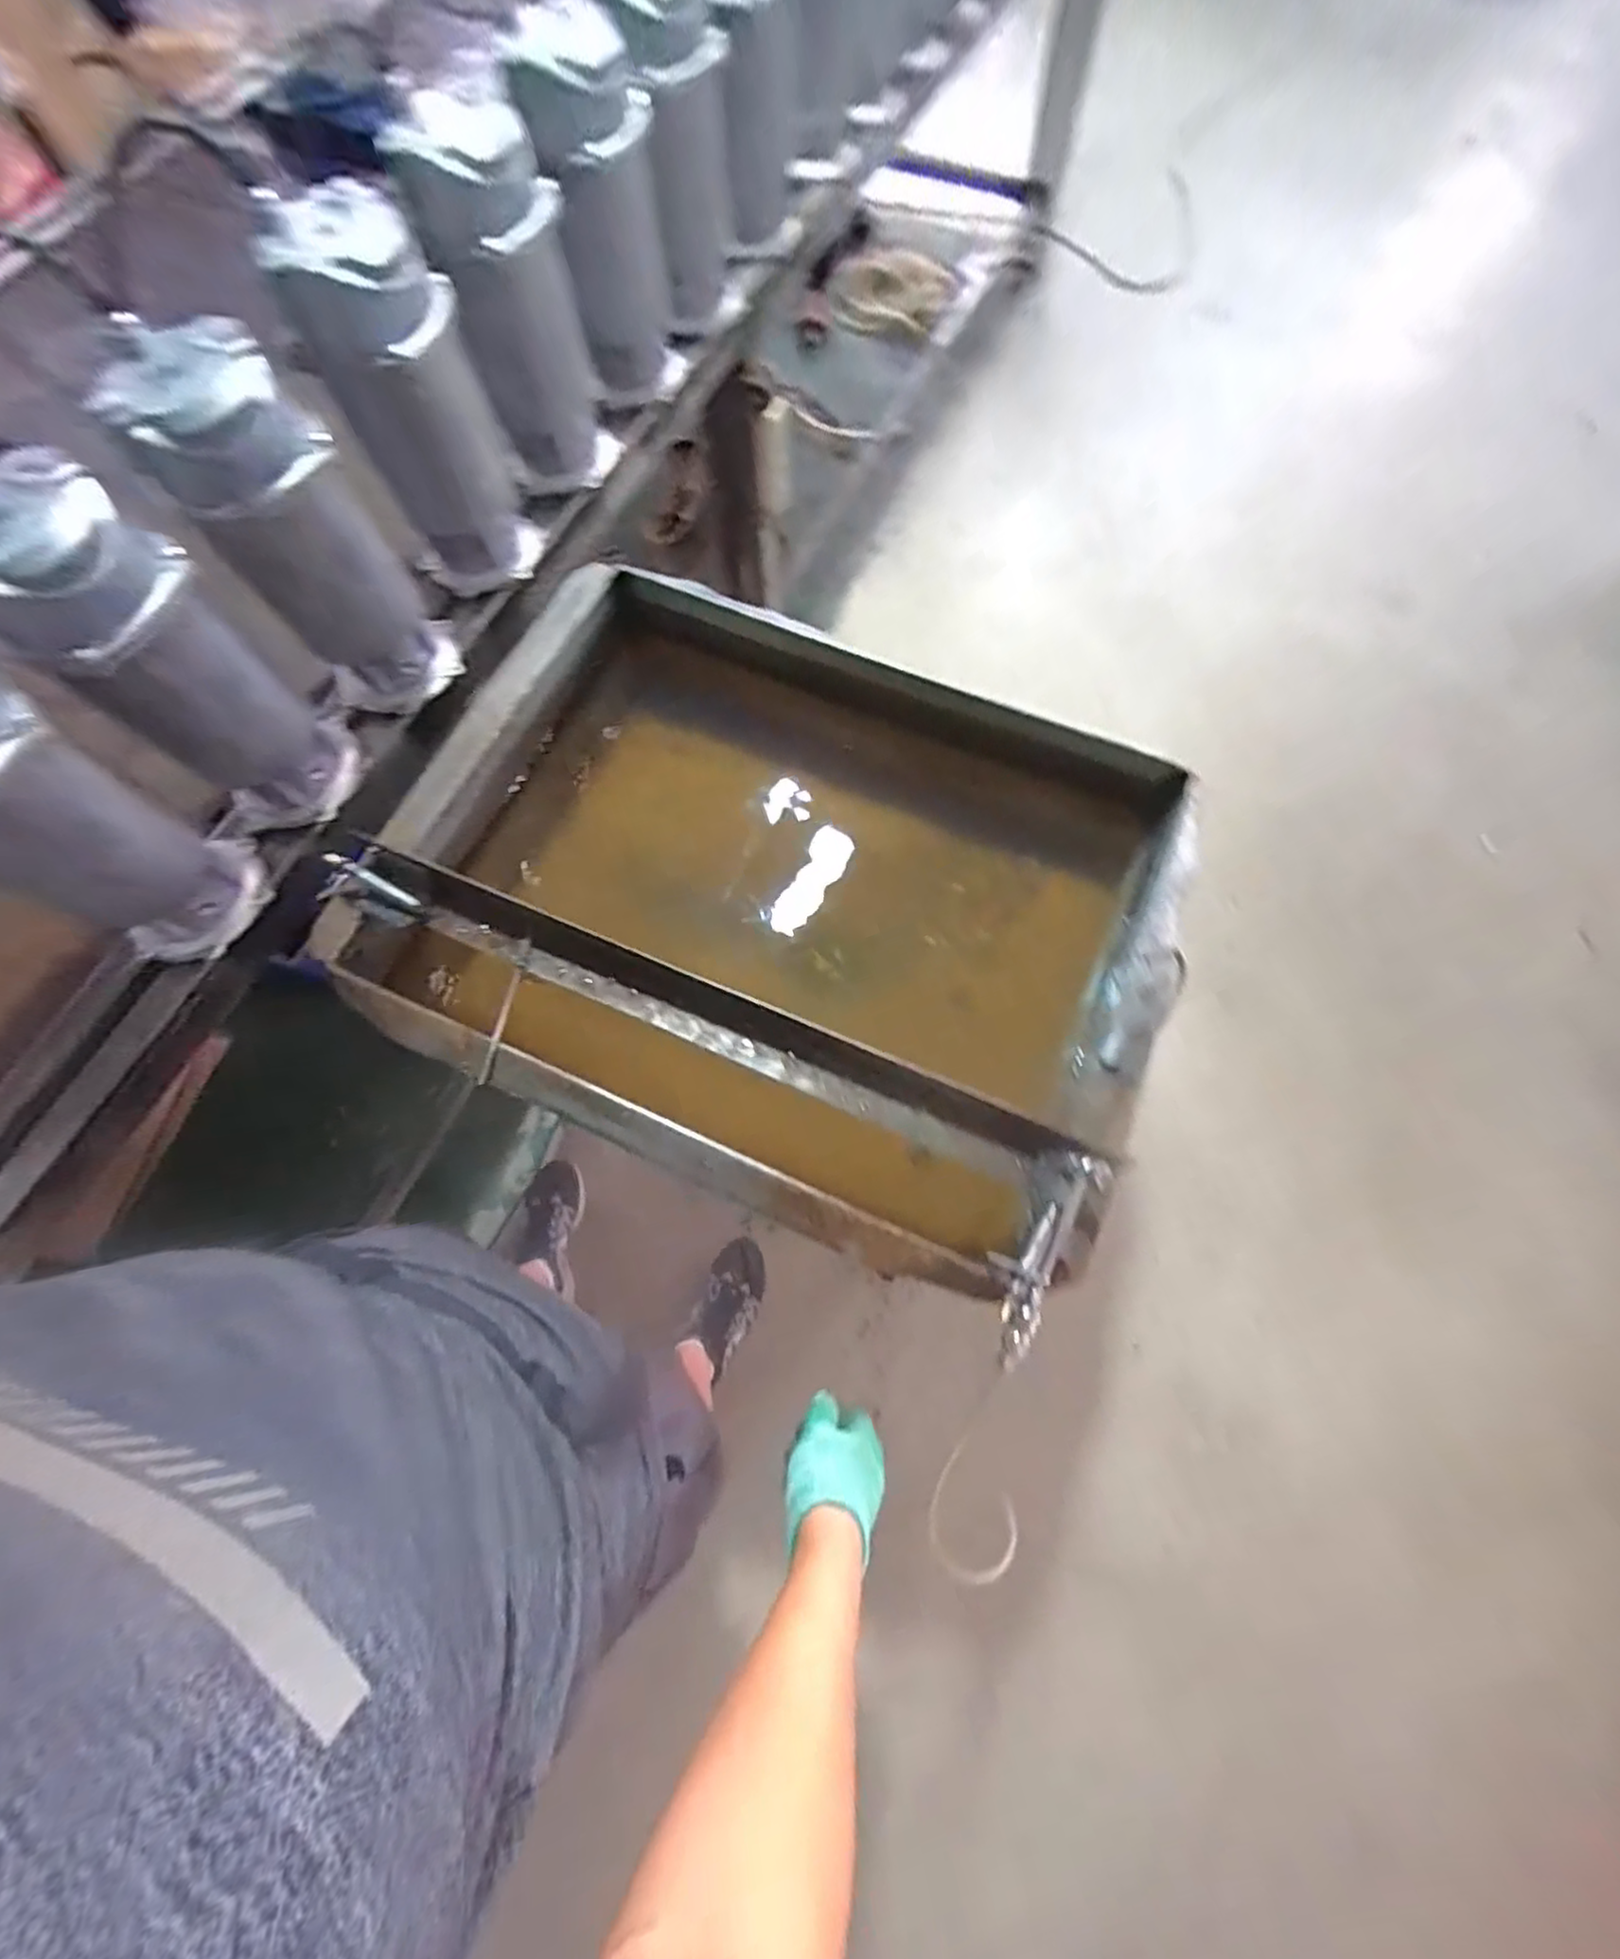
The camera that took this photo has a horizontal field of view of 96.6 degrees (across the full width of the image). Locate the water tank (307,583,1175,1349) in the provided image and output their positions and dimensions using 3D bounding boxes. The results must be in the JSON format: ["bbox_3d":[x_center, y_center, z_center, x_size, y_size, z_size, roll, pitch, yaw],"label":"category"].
[{"bbox_3d":[-0.031,-0.079,0.834,0.770,0.344,0.604,23,73,8],"label":"water tank"}]

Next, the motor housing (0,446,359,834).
[{"bbox_3d":[-0.528,-0.253,0.611,0.132,0.289,0.112,-35,74,-11],"label":"motor housing"}]

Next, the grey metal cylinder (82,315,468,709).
[{"bbox_3d":[-0.451,-0.390,0.659,0.128,0.292,0.111,-25,73,-8],"label":"grey metal cylinder"}]

